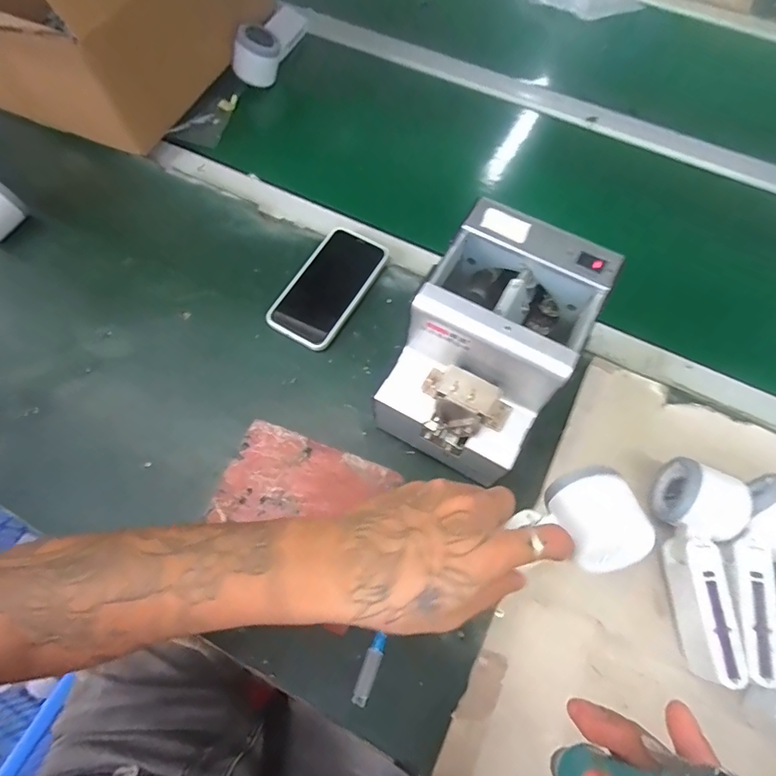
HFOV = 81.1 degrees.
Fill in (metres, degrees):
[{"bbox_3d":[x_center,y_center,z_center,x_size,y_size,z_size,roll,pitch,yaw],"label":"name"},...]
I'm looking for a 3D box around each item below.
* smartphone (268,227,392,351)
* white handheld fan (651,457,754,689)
[{"bbox_3d":[-0.065,-0.112,0.496,0.075,0.007,0.143,29,74,11],"label":"smartphone"},{"bbox_3d":[0.255,0.143,0.369,0.056,0.054,0.162,16,66,6],"label":"white handheld fan"}]

